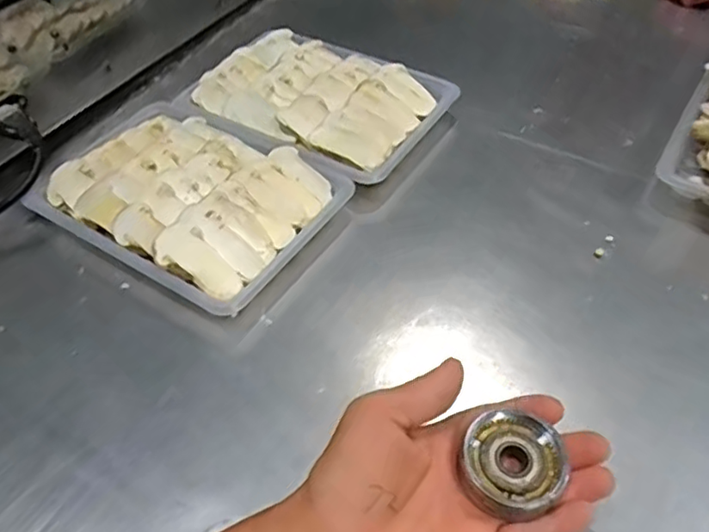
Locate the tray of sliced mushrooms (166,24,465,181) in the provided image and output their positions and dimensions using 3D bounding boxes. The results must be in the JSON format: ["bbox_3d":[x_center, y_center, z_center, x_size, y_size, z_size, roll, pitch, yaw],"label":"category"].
[{"bbox_3d":[-0.030,-0.141,0.530,0.200,0.037,0.146,24,55,22],"label":"tray of sliced mushrooms"}]

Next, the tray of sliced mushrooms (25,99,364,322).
[{"bbox_3d":[-0.120,-0.053,0.455,0.207,0.038,0.142,26,55,23],"label":"tray of sliced mushrooms"}]

